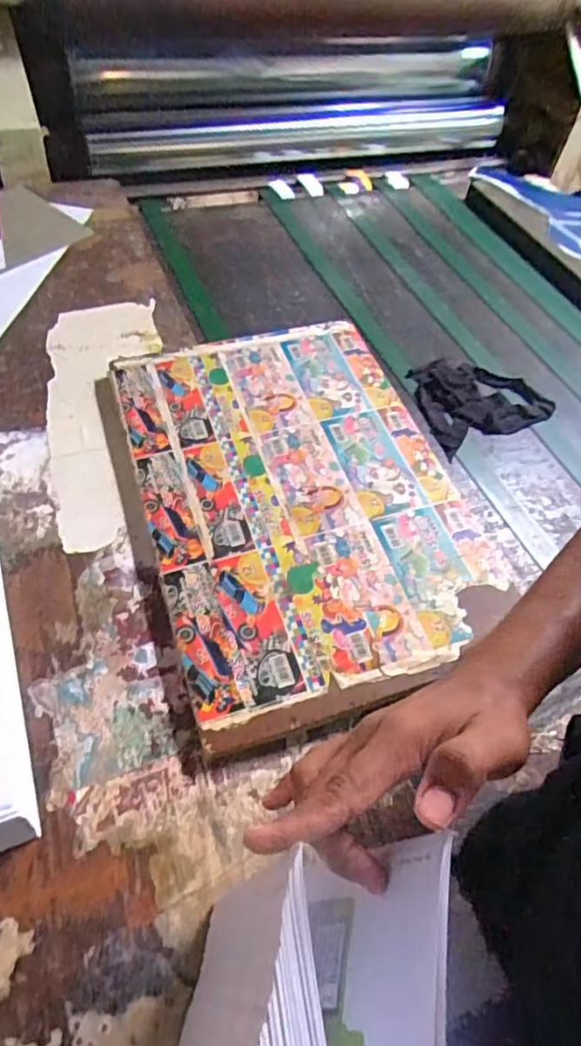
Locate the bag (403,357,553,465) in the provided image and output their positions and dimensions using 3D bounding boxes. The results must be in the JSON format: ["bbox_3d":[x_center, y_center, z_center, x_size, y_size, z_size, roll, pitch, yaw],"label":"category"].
[{"bbox_3d":[0.287,-0.202,0.952,0.214,0.025,0.176,-23,60,-21],"label":"bag"}]

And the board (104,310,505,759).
[{"bbox_3d":[0.005,-0.041,0.657,0.331,0.023,0.492,-14,57,-16],"label":"board"}]

